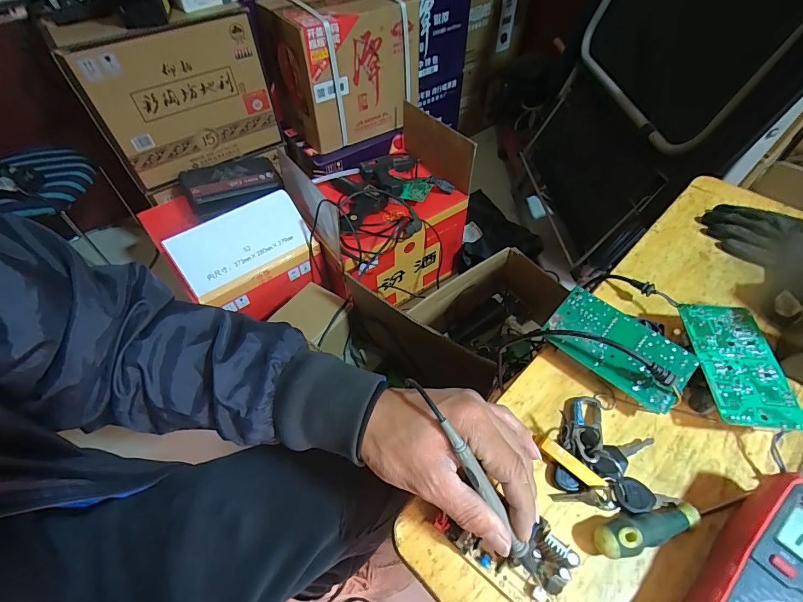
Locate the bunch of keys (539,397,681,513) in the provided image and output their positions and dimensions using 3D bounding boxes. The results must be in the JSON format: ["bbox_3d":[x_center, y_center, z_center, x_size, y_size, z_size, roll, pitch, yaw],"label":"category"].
[{"bbox_3d":[0.171,0.124,0.329,0.095,0.030,0.093,-1,53,1],"label":"bunch of keys"}]

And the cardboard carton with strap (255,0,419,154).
[{"bbox_3d":[-0.145,-0.583,1.007,0.343,0.329,0.202,-28,57,-18],"label":"cardboard carton with strap"}]

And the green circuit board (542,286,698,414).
[{"bbox_3d":[0.207,0.046,0.377,0.123,0.022,0.067,37,75,23],"label":"green circuit board"}]

